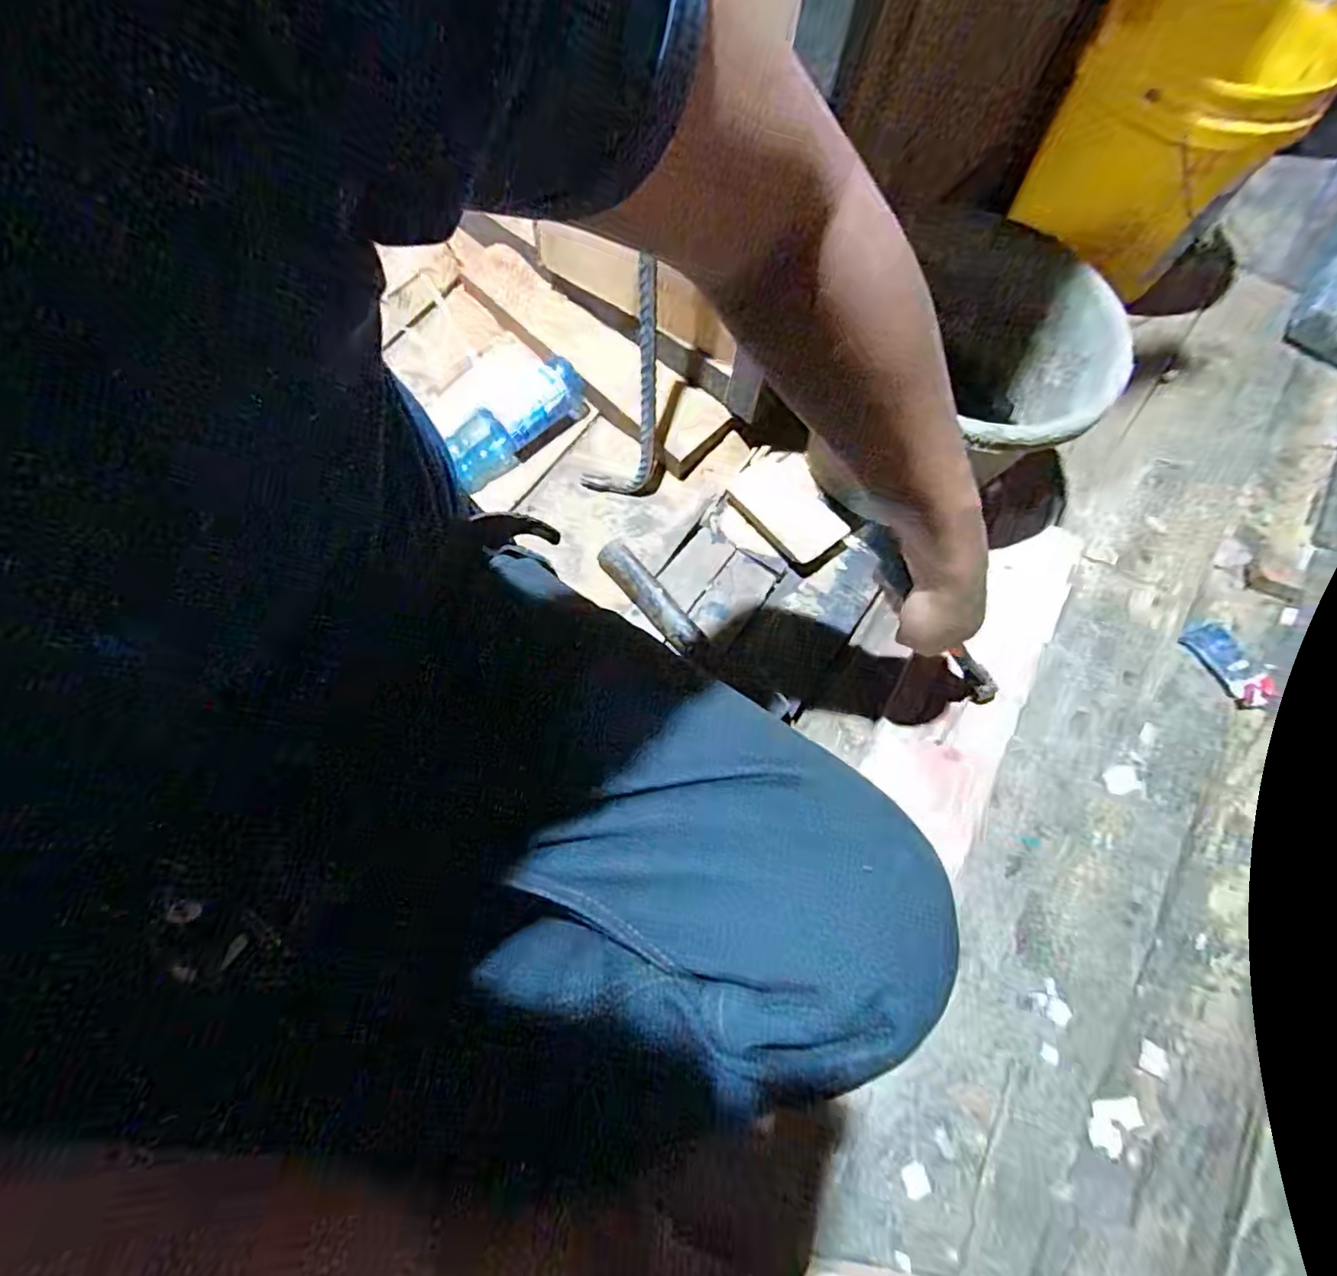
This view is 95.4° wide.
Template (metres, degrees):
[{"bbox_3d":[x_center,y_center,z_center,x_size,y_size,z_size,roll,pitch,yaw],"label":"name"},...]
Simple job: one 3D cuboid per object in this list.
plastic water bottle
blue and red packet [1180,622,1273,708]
[{"bbox_3d":[-0.174,-0.249,0.703,0.181,0.069,0.056,-43,75,-2],"label":"plastic water bottle"},{"bbox_3d":[0.594,0.027,0.641,0.049,0.007,0.094,-25,71,-10],"label":"blue and red packet"}]

